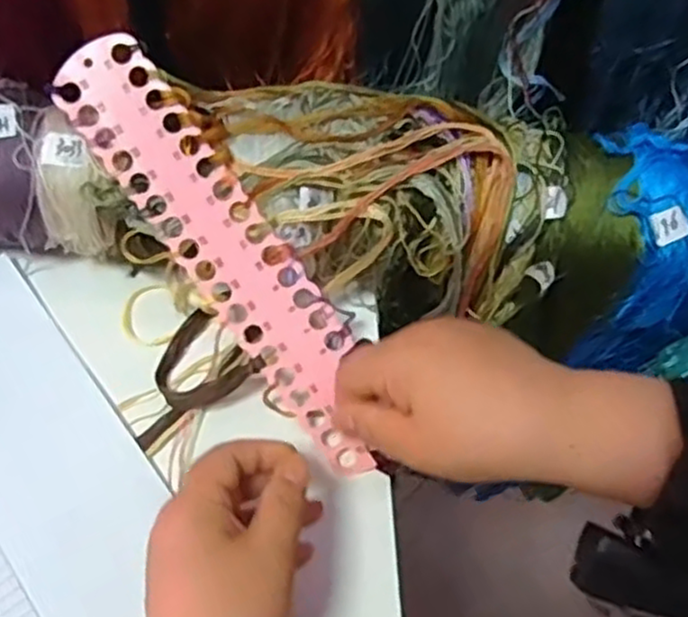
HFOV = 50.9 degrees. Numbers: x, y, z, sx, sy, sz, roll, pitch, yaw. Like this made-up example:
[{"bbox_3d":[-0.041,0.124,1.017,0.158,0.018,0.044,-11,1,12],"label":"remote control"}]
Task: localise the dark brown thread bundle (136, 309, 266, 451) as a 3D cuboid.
[{"bbox_3d":[-0.101,0.035,0.446,0.083,0.033,0.064,-28,70,-15],"label":"dark brown thread bundle"}]

